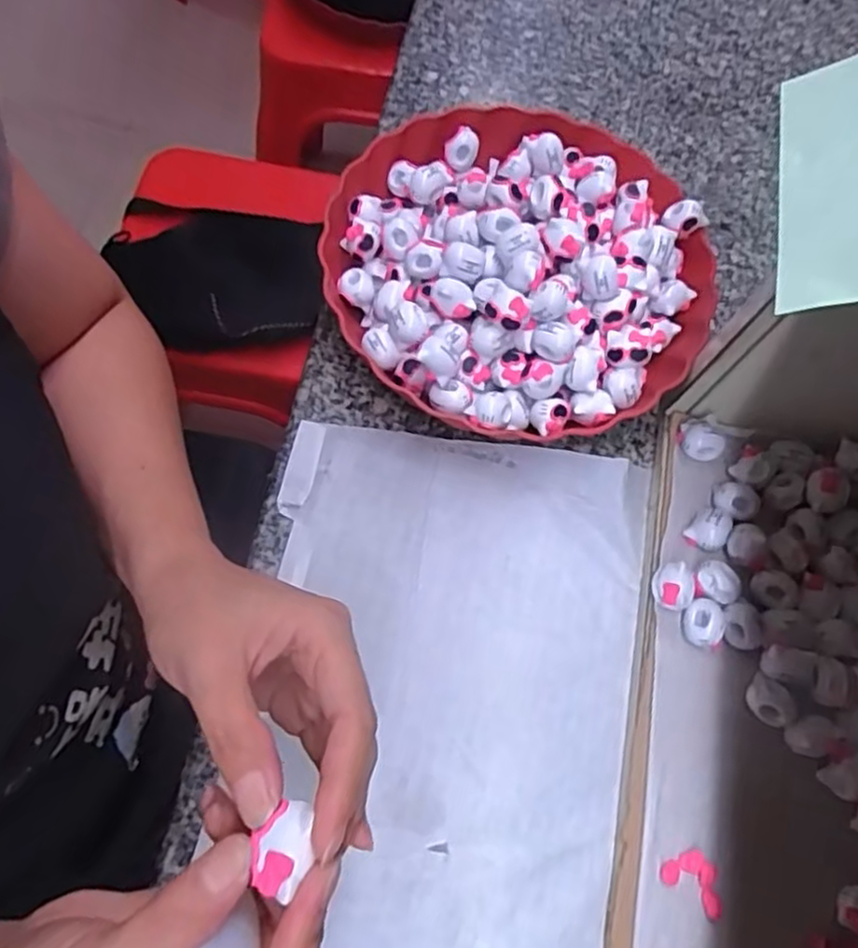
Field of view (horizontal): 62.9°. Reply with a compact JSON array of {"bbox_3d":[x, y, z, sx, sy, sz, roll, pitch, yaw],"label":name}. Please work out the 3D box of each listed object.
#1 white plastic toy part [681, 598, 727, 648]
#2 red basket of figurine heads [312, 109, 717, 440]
[{"bbox_3d":[0.150,0.081,0.382,0.024,0.014,0.023,2,67,-5],"label":"white plastic toy part"},{"bbox_3d":[0.057,-0.131,0.452,0.240,0.087,0.246,2,67,-5],"label":"red basket of figurine heads"}]

